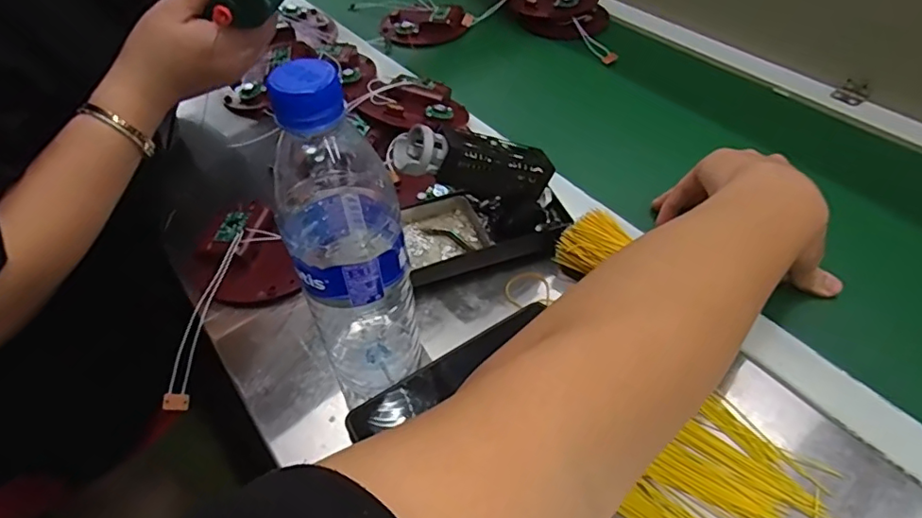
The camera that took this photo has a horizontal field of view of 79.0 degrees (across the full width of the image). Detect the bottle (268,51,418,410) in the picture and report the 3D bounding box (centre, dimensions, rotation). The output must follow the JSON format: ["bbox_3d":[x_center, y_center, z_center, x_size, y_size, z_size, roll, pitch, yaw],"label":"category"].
[{"bbox_3d":[-0.065,-0.007,0.326,0.066,0.223,0.068,-15,47,-10],"label":"bottle"}]

